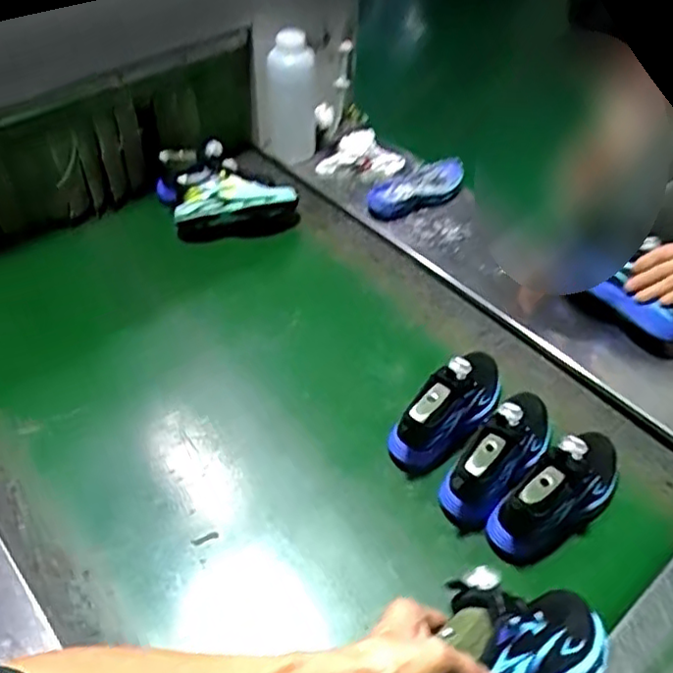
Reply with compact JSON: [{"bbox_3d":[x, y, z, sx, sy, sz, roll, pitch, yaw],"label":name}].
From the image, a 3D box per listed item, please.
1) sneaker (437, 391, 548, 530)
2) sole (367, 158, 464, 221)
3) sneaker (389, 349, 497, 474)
[{"bbox_3d":[0.230,0.153,0.873,0.077,0.127,0.230,33,53,27],"label":"sneaker"},{"bbox_3d":[0.157,-0.282,1.248,0.220,0.036,0.081,-24,51,-23],"label":"sole"},{"bbox_3d":[0.169,0.091,0.921,0.070,0.120,0.230,38,61,25],"label":"sneaker"}]

